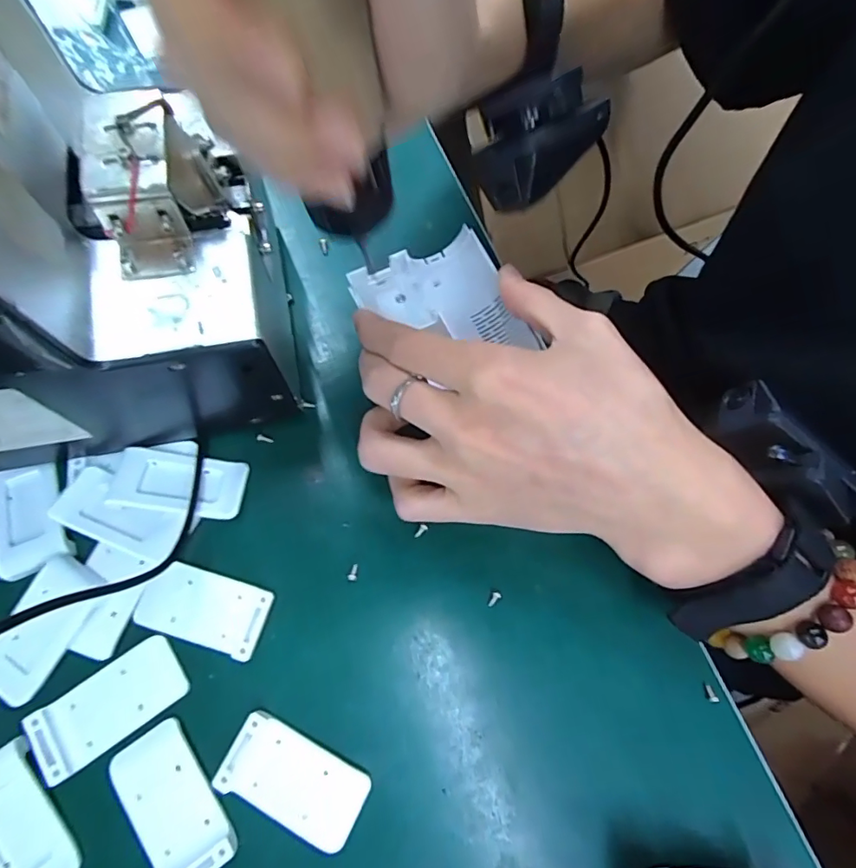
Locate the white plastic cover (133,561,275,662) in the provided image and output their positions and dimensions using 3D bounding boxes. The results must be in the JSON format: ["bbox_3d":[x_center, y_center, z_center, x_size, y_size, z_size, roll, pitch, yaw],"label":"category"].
[{"bbox_3d":[-0.095,0.074,0.208,0.054,0.005,0.027,16,72,2],"label":"white plastic cover"}]

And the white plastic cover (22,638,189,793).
[{"bbox_3d":[-0.129,0.109,0.196,0.057,0.005,0.028,-32,77,-12],"label":"white plastic cover"}]

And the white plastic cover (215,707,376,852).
[{"bbox_3d":[-0.052,0.135,0.190,0.056,0.007,0.029,27,73,6],"label":"white plastic cover"}]

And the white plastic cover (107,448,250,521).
[{"bbox_3d":[-0.111,0.022,0.220,0.054,0.004,0.027,10,59,-12],"label":"white plastic cover"}]

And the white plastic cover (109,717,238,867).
[{"bbox_3d":[-0.099,0.142,0.186,0.029,0.007,0.054,-32,77,-12],"label":"white plastic cover"}]

